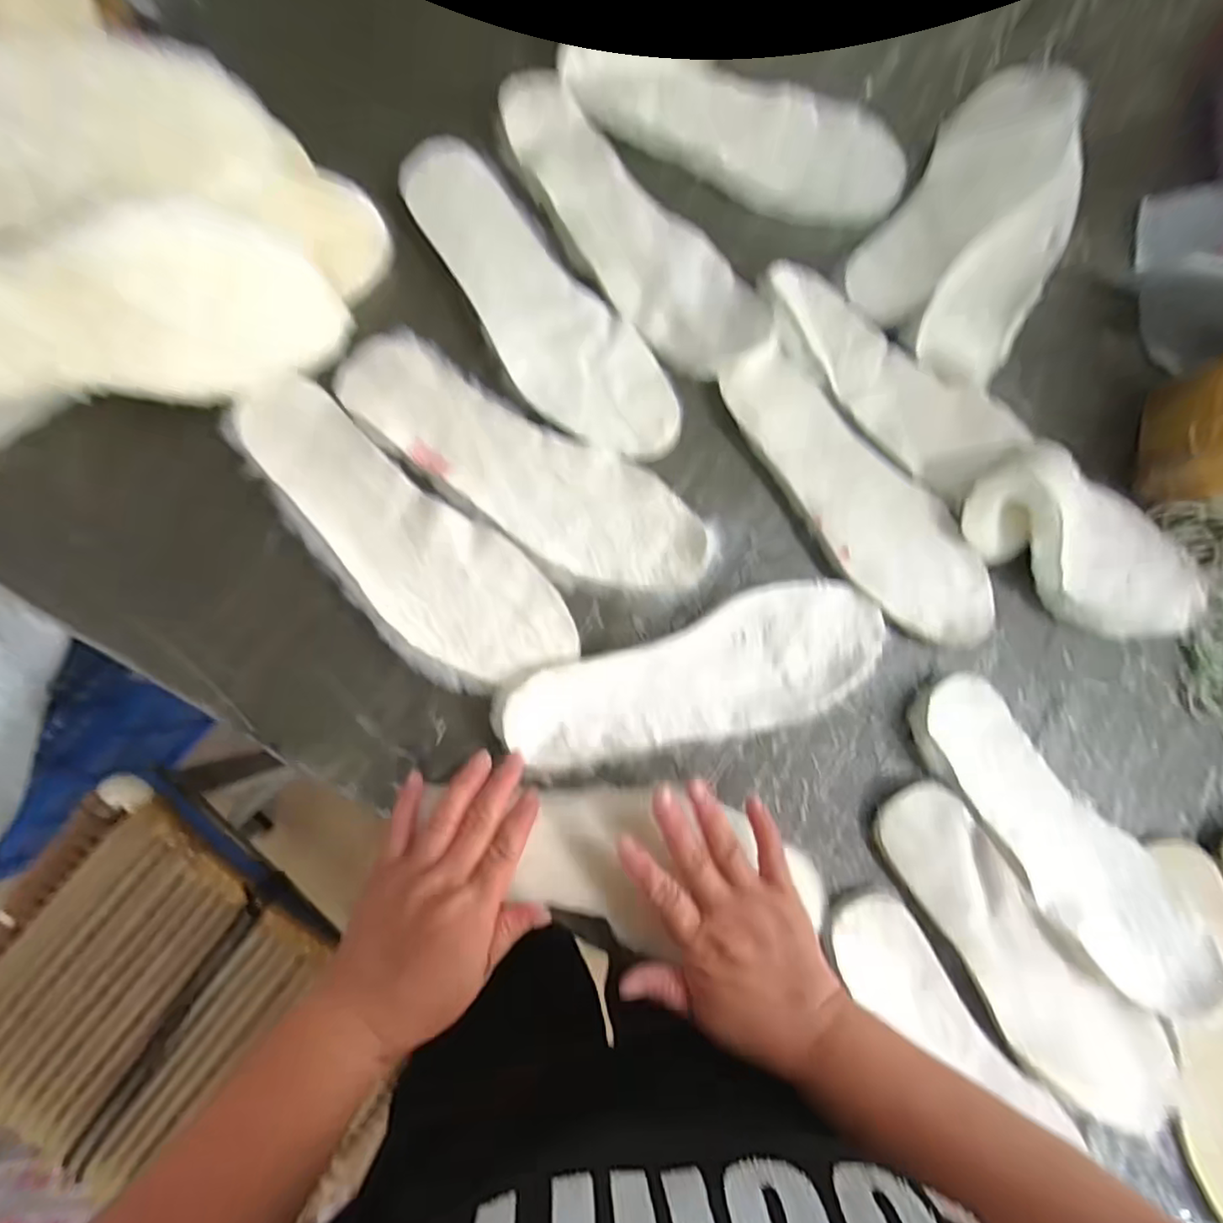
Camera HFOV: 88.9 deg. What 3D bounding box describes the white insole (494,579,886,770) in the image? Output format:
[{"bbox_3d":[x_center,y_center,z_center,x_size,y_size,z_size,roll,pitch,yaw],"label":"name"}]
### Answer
[{"bbox_3d":[0.065,0.047,0.431,0.274,0.025,0.089,-19,86,-8],"label":"white insole"}]

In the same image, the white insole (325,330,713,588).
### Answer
[{"bbox_3d":[-0.060,-0.099,0.437,0.279,0.006,0.083,33,81,-2],"label":"white insole"}]

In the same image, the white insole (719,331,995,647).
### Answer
[{"bbox_3d":[0.187,-0.085,0.463,0.089,0.011,0.269,-40,89,-9],"label":"white insole"}]

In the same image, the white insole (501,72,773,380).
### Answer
[{"bbox_3d":[0.011,-0.291,0.467,0.090,0.012,0.262,-40,89,-9],"label":"white insole"}]

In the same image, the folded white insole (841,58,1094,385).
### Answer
[{"bbox_3d":[0.300,-0.309,0.489,0.137,0.033,0.248,35,81,-1],"label":"folded white insole"}]

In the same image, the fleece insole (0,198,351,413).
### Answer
[{"bbox_3d":[-0.291,-0.165,0.352,0.263,0.100,0.034,-23,52,-25],"label":"fleece insole"}]

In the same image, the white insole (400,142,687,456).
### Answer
[{"bbox_3d":[-0.055,-0.218,0.448,0.089,0.010,0.267,-43,89,-9],"label":"white insole"}]

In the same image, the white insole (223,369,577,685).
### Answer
[{"bbox_3d":[-0.144,-0.046,0.417,0.262,0.010,0.094,43,81,0],"label":"white insole"}]

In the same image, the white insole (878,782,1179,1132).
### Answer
[{"bbox_3d":[0.292,0.249,0.439,0.083,0.021,0.284,-40,89,-9],"label":"white insole"}]

